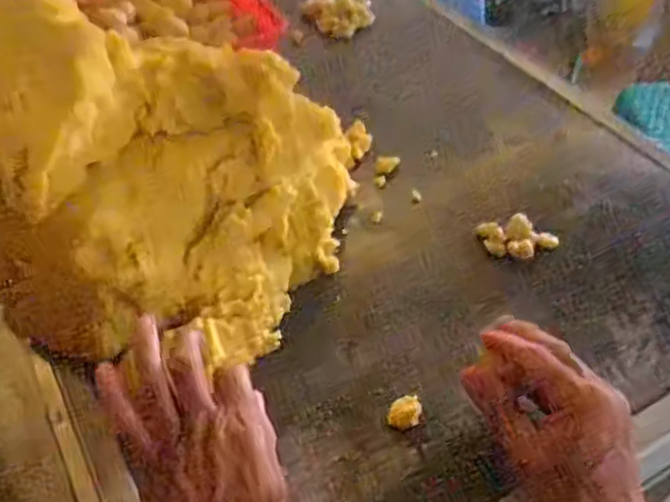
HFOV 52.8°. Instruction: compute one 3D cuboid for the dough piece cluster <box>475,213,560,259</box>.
[{"bbox_3d":[0.162,-0.013,0.604,0.070,0.024,0.032,17,49,16],"label":"dough piece cluster"}]

